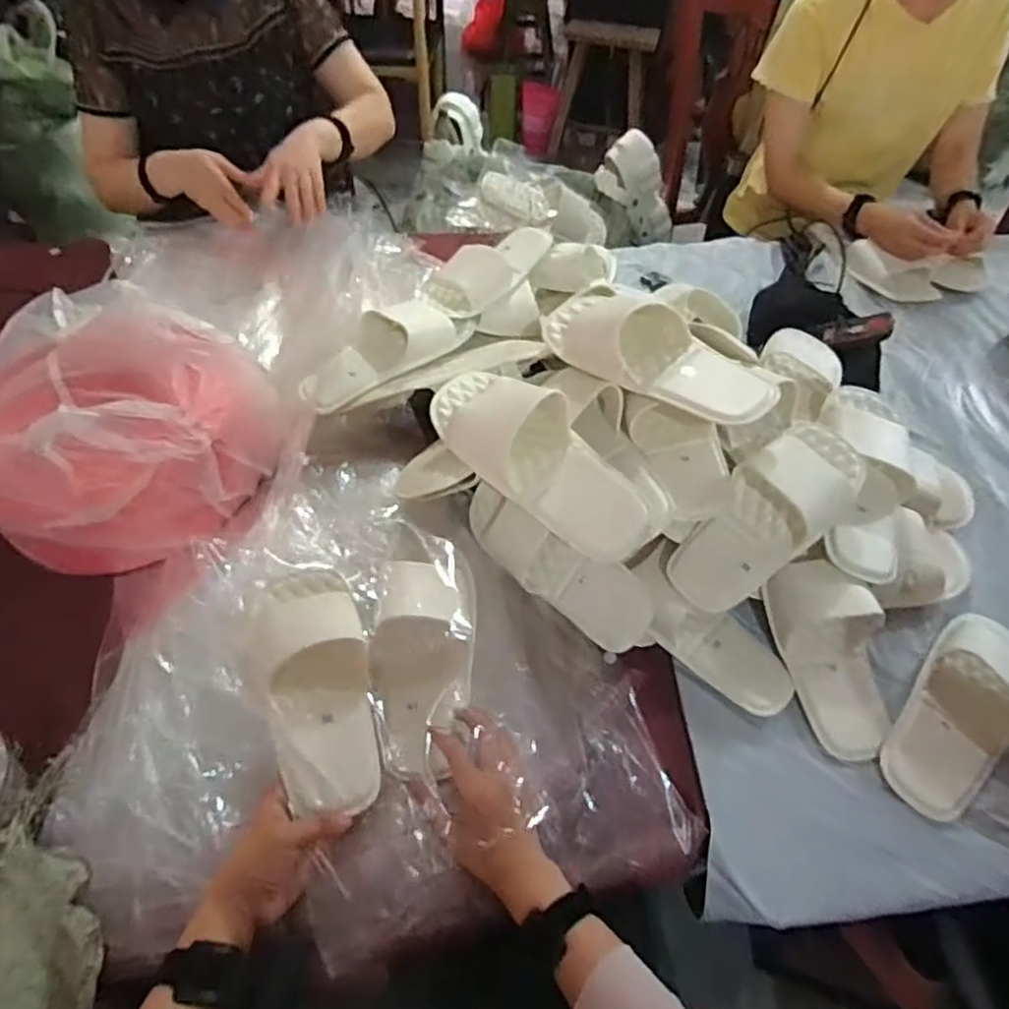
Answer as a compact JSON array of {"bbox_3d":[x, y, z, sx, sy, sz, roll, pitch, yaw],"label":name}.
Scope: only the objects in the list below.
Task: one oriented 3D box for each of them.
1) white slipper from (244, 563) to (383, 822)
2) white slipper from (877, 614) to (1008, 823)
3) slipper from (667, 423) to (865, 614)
[{"bbox_3d":[-0.168,0.155,0.582,0.096,0.055,0.214,-13,66,-13],"label":"white slipper"},{"bbox_3d":[0.450,0.198,0.641,0.092,0.046,0.226,36,59,22],"label":"white slipper"},{"bbox_3d":[0.268,0.011,0.670,0.238,0.066,0.101,-44,64,-6],"label":"slipper"}]

